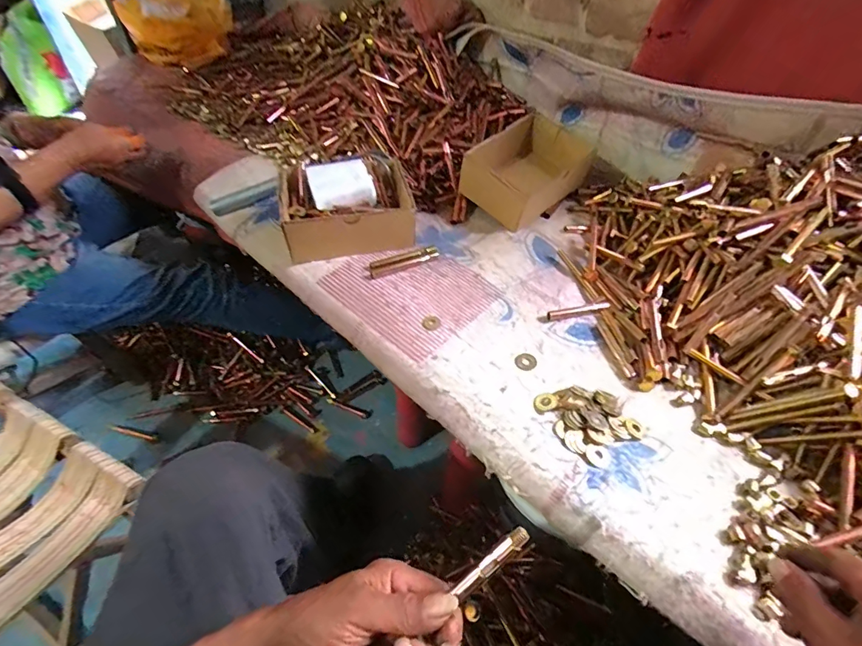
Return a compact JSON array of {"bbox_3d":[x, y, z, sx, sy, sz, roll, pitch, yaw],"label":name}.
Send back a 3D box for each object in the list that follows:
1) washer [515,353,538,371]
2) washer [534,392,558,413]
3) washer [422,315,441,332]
[{"bbox_3d":[0.114,0.046,0.523,0.025,0.004,0.026,13,47,10],"label":"washer"},{"bbox_3d":[0.129,0.088,0.488,0.024,0.005,0.024,-6,47,-8],"label":"washer"},{"bbox_3d":[0.001,0.000,0.555,0.023,0.004,0.026,-1,46,-3],"label":"washer"}]

